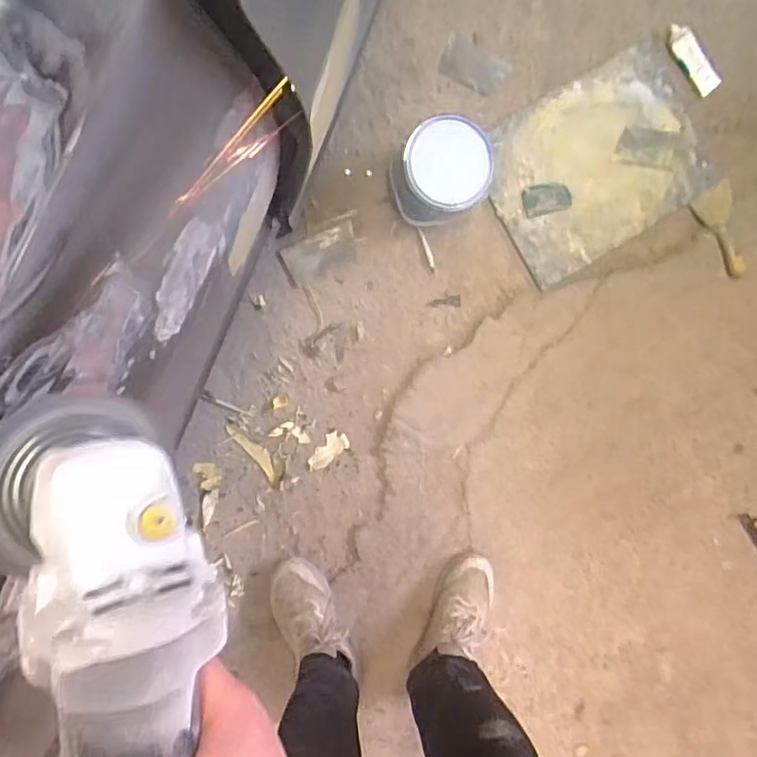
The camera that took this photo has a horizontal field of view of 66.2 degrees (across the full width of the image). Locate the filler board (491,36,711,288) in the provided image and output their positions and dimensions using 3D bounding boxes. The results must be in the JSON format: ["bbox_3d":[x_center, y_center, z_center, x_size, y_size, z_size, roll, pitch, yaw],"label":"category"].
[{"bbox_3d":[0.439,-0.434,1.166,0.446,0.027,0.330,-30,95,-4],"label":"filler board"}]

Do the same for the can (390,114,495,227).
[{"bbox_3d":[0.104,-0.352,1.019,0.157,0.174,0.144,0,90,-7],"label":"can"}]

